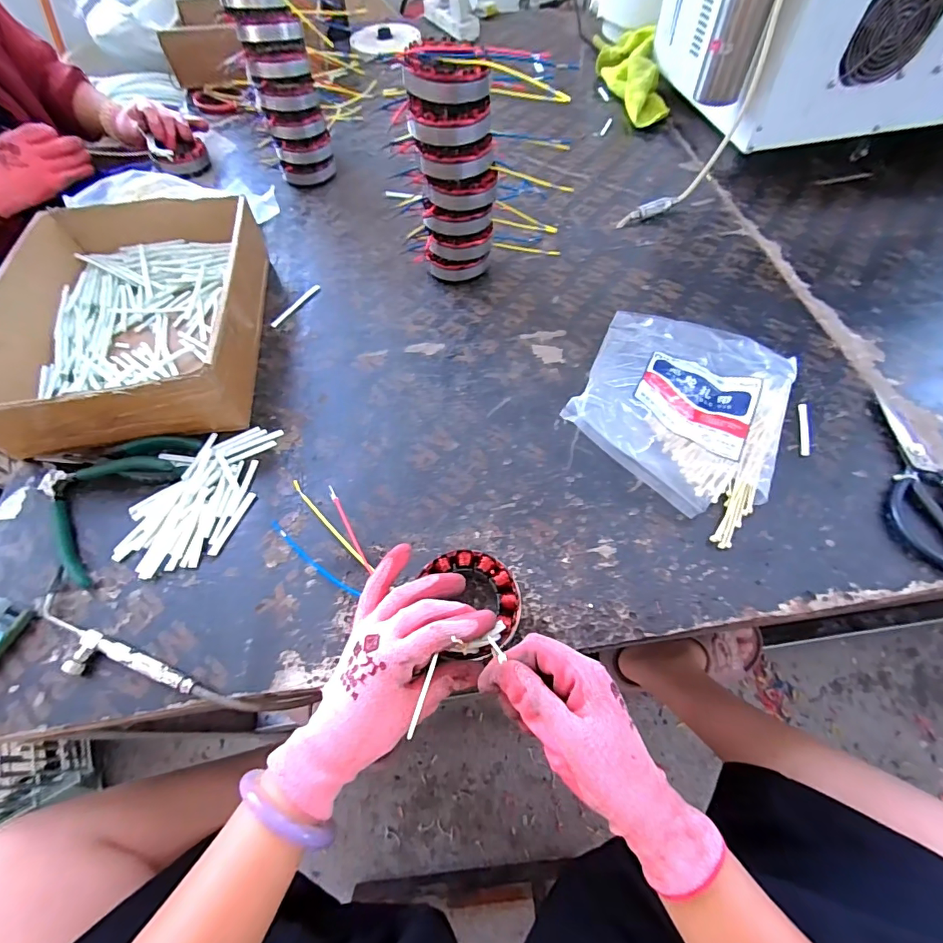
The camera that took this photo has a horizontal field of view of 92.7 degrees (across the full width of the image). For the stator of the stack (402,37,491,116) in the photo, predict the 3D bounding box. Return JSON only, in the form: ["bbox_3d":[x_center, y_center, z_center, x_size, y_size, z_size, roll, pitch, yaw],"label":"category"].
[{"bbox_3d":[-0.023,-0.394,0.446,0.083,0.036,0.067,-2,59,0],"label":"stator of the stack"}]

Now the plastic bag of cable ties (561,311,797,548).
[{"bbox_3d":[0.220,-0.084,0.459,0.203,0.064,0.262,24,63,15],"label":"plastic bag of cable ties"}]

